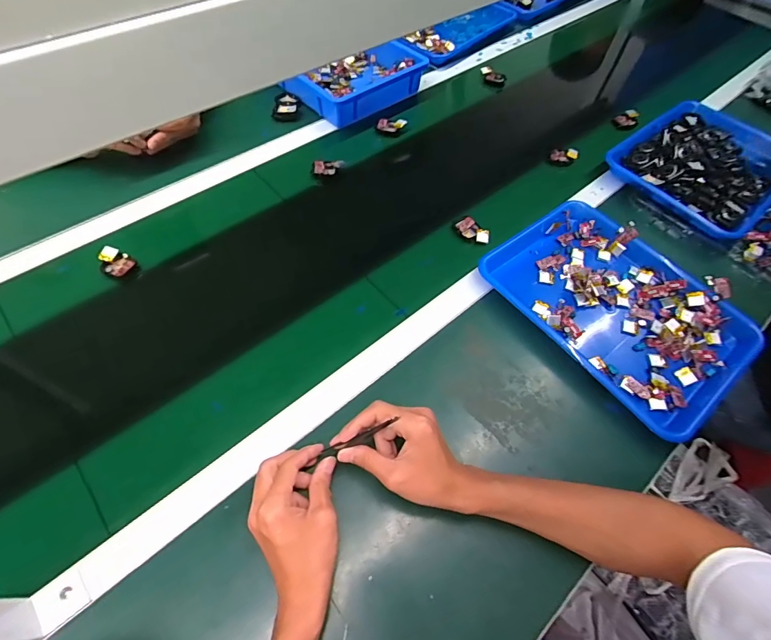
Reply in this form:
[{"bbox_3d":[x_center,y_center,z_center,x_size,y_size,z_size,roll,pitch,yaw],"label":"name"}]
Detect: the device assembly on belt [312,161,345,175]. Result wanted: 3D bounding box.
[{"bbox_3d":[-0.099,-0.268,0.727,0.055,0.007,0.031,-2,59,-5],"label":"device assembly on belt"}]

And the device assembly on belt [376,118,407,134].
[{"bbox_3d":[0.012,-0.379,0.808,0.060,0.016,0.026,5,57,16],"label":"device assembly on belt"}]

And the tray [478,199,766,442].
[{"bbox_3d":[0.325,-0.024,0.589,0.250,0.039,0.334,-32,66,-21],"label":"tray"}]

